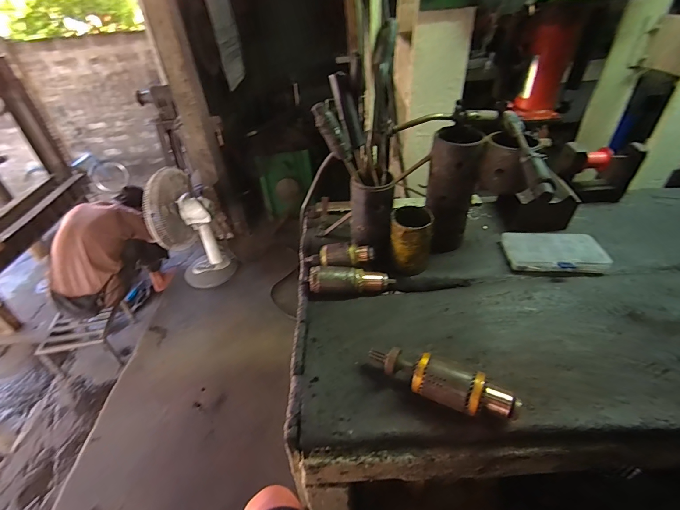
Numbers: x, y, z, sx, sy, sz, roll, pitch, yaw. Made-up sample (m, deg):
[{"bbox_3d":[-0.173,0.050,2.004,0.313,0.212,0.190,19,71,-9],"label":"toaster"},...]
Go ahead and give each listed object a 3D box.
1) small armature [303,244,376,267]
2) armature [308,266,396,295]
[{"bbox_3d":[-0.003,0.003,0.671,0.132,0.042,0.035,0,39,5],"label":"small armature"},{"bbox_3d":[0.021,0.044,0.644,0.152,0.041,0.039,-5,39,-1],"label":"armature"}]

